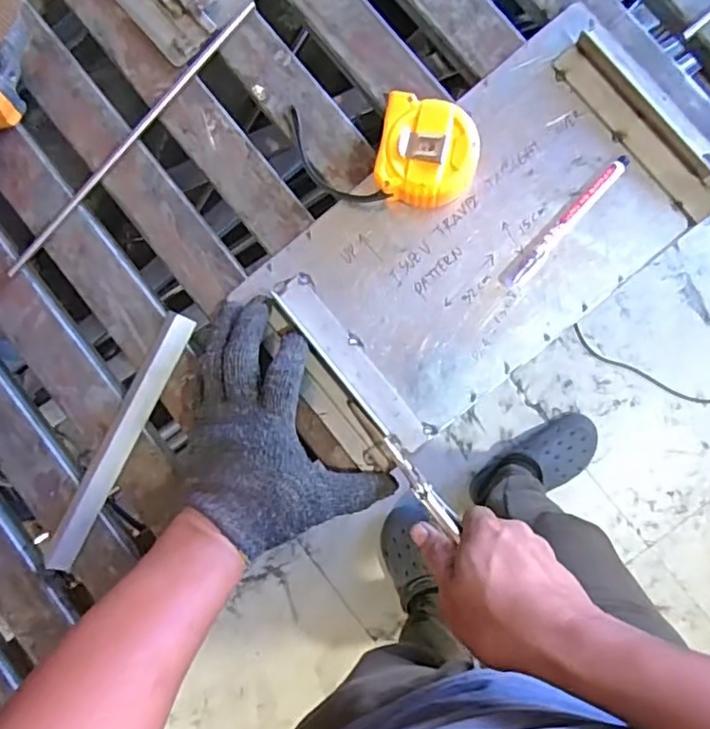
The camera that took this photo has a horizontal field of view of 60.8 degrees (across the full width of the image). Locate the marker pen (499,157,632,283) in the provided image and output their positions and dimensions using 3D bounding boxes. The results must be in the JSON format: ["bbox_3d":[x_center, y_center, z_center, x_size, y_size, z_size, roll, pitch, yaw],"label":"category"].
[{"bbox_3d":[0.167,-0.113,0.483,0.012,0.012,0.131,44,93,3],"label":"marker pen"}]

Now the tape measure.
[{"bbox_3d":[0.059,-0.166,0.484,0.076,0.042,0.078,12,91,5],"label":"tape measure"}]

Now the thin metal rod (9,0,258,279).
[{"bbox_3d":[-0.194,-0.194,0.523,0.011,0.005,0.306,44,93,3],"label":"thin metal rod"}]

